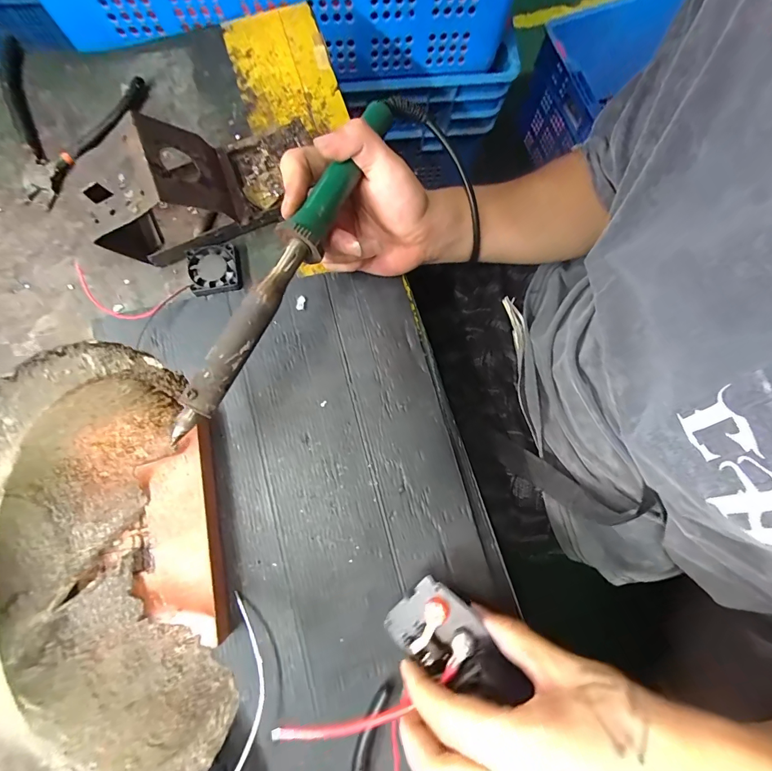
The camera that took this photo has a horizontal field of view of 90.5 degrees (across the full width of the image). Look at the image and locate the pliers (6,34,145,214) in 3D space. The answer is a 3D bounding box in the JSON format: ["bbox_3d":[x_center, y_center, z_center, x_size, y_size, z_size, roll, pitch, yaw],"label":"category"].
[{"bbox_3d":[-0.285,-0.228,0.334,0.109,0.040,0.137,7,79,2],"label":"pliers"}]

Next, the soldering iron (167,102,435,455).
[{"bbox_3d":[-0.051,-0.093,0.245,0.028,0.021,0.279,27,75,5],"label":"soldering iron"}]

